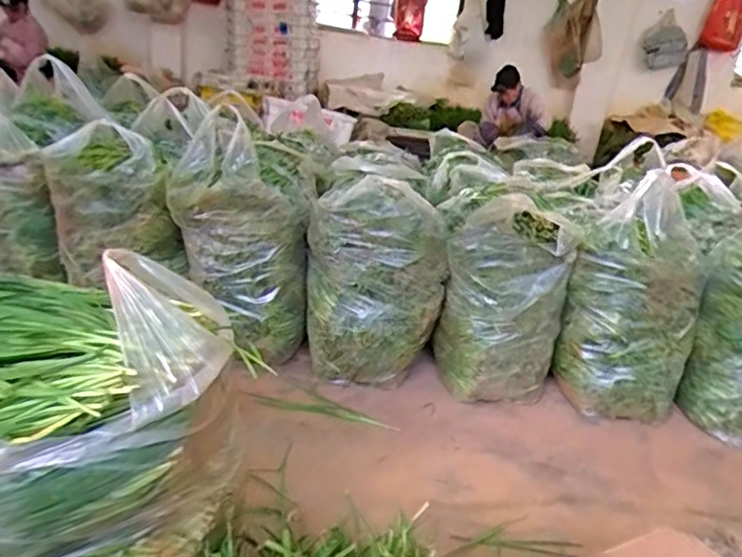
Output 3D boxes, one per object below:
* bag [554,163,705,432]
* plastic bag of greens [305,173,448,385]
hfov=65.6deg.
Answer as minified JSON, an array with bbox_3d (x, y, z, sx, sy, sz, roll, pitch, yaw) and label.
[{"bbox_3d":[0.669,0.068,1.472,0.297,0.587,0.237,18,24,24],"label":"bag"},{"bbox_3d":[0.004,-0.002,1.487,0.304,0.469,0.243,-1,23,-22],"label":"plastic bag of greens"}]

